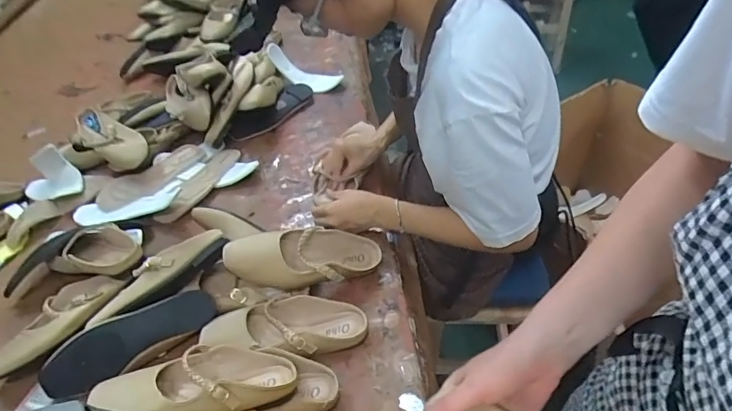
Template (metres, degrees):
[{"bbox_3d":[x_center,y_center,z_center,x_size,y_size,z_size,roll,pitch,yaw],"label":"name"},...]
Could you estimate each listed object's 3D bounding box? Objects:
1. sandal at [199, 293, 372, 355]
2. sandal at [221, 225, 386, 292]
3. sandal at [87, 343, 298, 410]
[{"bbox_3d":[-0.109,0.168,0.653,0.219,0.048,0.085,-4,43,3],"label":"sandal"},{"bbox_3d":[-0.084,0.075,0.684,0.231,0.058,0.083,1,75,-28],"label":"sandal"},{"bbox_3d":[-0.198,0.210,0.555,0.212,0.056,0.095,-1,41,-16],"label":"sandal"}]

